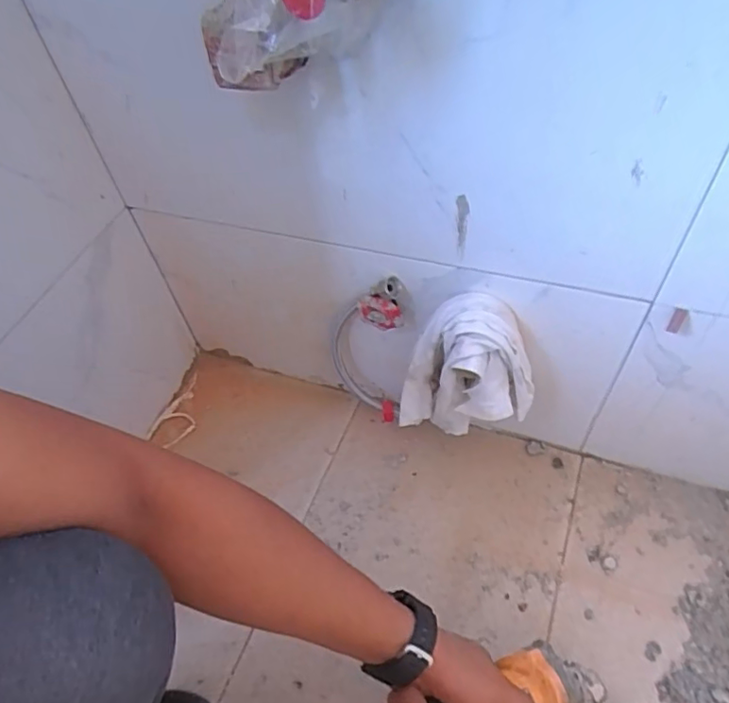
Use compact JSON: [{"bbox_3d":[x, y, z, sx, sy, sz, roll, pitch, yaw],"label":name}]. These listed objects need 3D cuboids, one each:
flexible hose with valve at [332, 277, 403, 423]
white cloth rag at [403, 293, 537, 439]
[{"bbox_3d":[0.005,0.001,0.659,0.088,0.249,0.035,29,60,22],"label":"flexible hose with valve"},{"bbox_3d":[0.110,0.019,0.571,0.131,0.154,0.080,12,53,14],"label":"white cloth rag"}]

